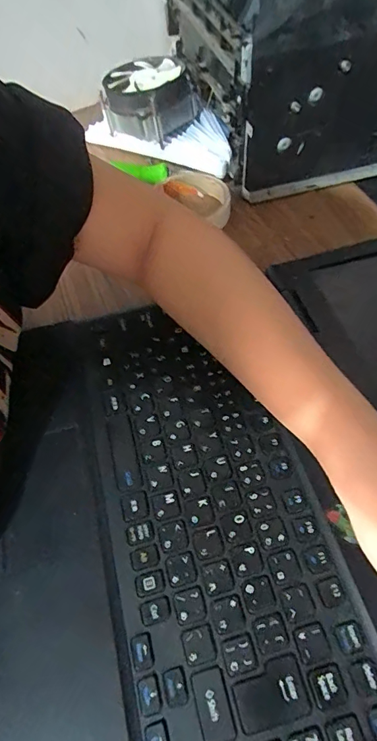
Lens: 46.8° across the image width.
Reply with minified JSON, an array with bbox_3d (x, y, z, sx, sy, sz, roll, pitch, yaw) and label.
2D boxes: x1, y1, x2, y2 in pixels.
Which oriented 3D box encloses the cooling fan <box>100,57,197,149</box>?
[{"bbox_3d":[-0.044,-0.315,0.507,0.101,0.054,0.091,19,60,15],"label":"cooling fan"}]

